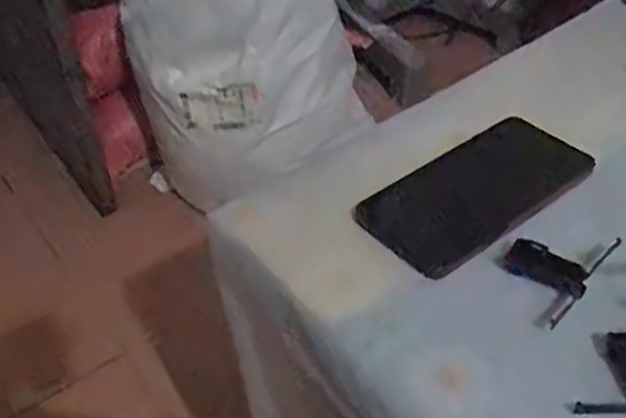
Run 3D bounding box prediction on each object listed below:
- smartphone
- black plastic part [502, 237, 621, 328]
[{"bbox_3d":[0.115,-0.015,0.480,0.170,0.007,0.078,-28,51,-26],"label":"smartphone"},{"bbox_3d":[0.145,0.034,0.425,0.051,0.012,0.076,29,51,26],"label":"black plastic part"}]

